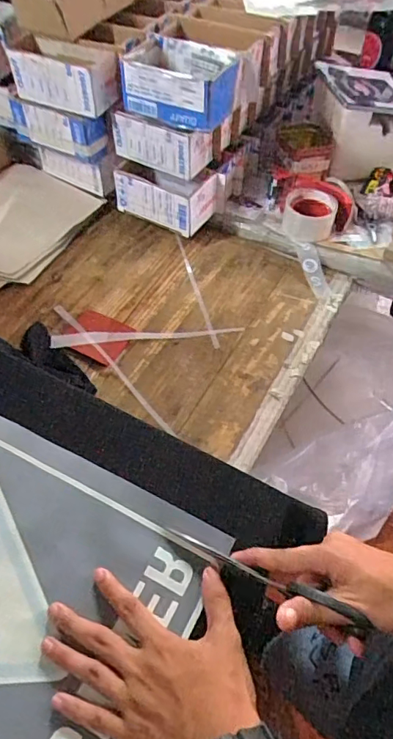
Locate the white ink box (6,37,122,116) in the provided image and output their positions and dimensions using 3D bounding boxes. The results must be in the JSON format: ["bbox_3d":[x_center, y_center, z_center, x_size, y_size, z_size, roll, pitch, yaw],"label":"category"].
[{"bbox_3d":[-0.207,-0.468,0.802,0.166,0.070,0.076,18,55,14],"label":"white ink box"}]

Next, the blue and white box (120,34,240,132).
[{"bbox_3d":[-0.027,-0.431,0.757,0.167,0.072,0.103,24,57,18],"label":"blue and white box"}]

